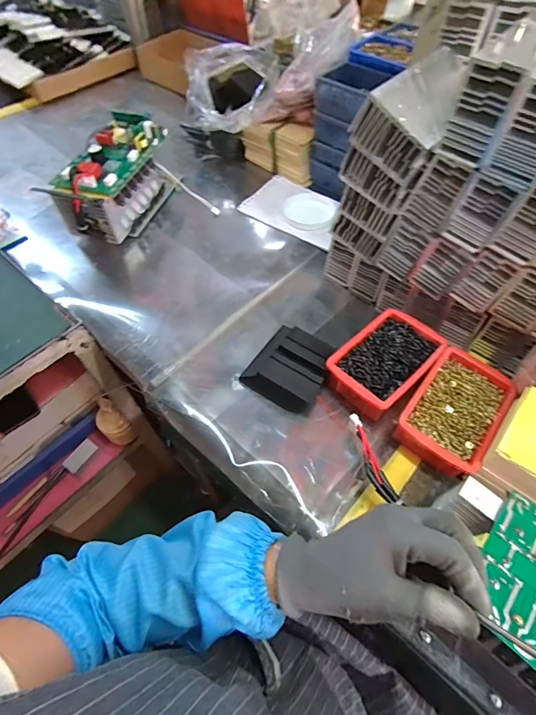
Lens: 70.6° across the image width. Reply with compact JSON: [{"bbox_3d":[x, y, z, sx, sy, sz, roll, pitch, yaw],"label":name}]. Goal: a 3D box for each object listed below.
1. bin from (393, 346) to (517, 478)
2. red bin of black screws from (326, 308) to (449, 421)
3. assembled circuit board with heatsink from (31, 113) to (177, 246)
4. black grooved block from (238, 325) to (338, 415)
[{"bbox_3d":[0.236,0.068,0.484,0.097,0.054,0.151,34,63,20],"label":"bin"},{"bbox_3d":[0.160,0.008,0.526,0.152,0.058,0.102,-37,64,-21],"label":"red bin of black screws"},{"bbox_3d":[-0.273,-0.320,0.694,0.110,0.126,0.235,17,59,11],"label":"assembled circuit board with heatsink"},{"bbox_3d":[0.031,0.010,0.535,0.106,0.037,0.113,26,61,16],"label":"black grooved block"}]

